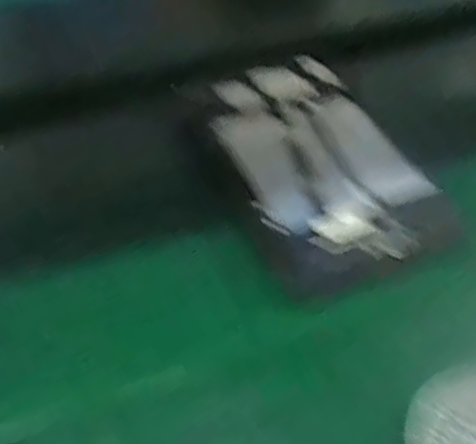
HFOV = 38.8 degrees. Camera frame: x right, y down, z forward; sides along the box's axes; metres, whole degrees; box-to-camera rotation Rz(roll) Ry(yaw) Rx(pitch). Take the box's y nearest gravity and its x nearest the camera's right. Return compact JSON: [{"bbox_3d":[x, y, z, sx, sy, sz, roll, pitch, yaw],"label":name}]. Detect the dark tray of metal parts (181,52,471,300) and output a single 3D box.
[{"bbox_3d":[0.054,-0.051,0.556,0.156,0.030,0.250,-18,52,-20],"label":"dark tray of metal parts"}]

